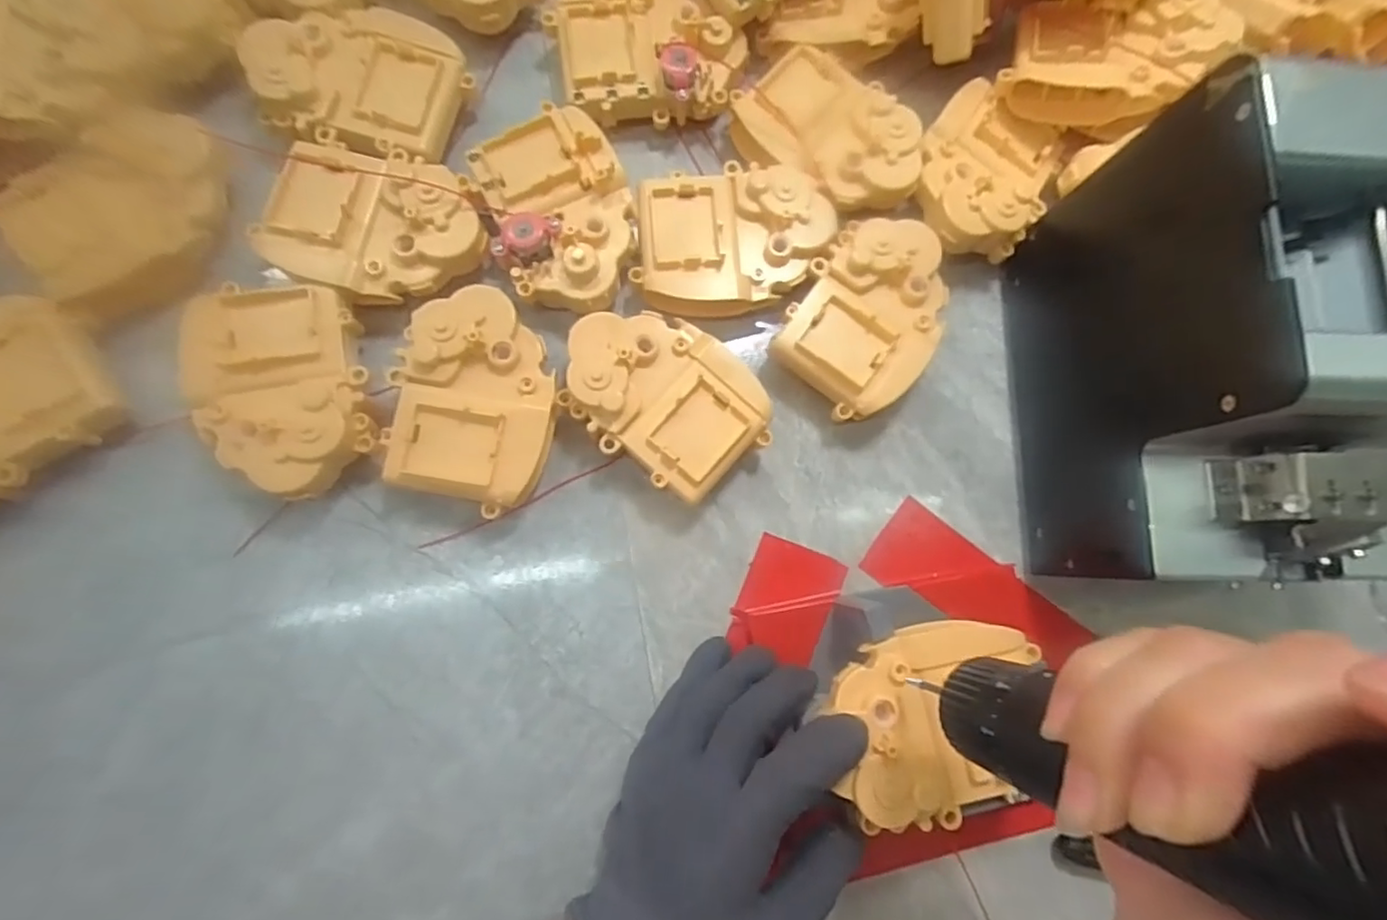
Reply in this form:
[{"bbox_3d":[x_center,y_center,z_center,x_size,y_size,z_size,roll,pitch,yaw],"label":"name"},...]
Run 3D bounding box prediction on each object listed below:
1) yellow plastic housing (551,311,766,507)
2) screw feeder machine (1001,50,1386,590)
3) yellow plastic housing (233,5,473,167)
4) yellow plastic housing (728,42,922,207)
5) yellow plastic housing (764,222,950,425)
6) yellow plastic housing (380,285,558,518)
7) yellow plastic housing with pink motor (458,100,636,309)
[{"bbox_3d":[-0.014,-0.029,0.299,0.102,0.038,0.073,35,80,2],"label":"yellow plastic housing"},{"bbox_3d":[0.241,-0.041,0.266,0.132,0.144,0.183,0,81,-4],"label":"screw feeder machine"},{"bbox_3d":[-0.167,-0.191,0.303,0.090,0.023,0.073,21,80,-1],"label":"yellow plastic housing"},{"bbox_3d":[0.074,-0.176,0.323,0.099,0.023,0.066,30,80,1],"label":"yellow plastic housing"},{"bbox_3d":[0.090,-0.073,0.316,0.073,0.036,0.102,38,80,2],"label":"yellow plastic housing"},{"bbox_3d":[-0.101,-0.027,0.290,0.074,0.038,0.094,19,80,-1],"label":"yellow plastic housing"},{"bbox_3d":[-0.066,-0.123,0.310,0.076,0.039,0.101,-25,84,-8],"label":"yellow plastic housing with pink motor"}]

